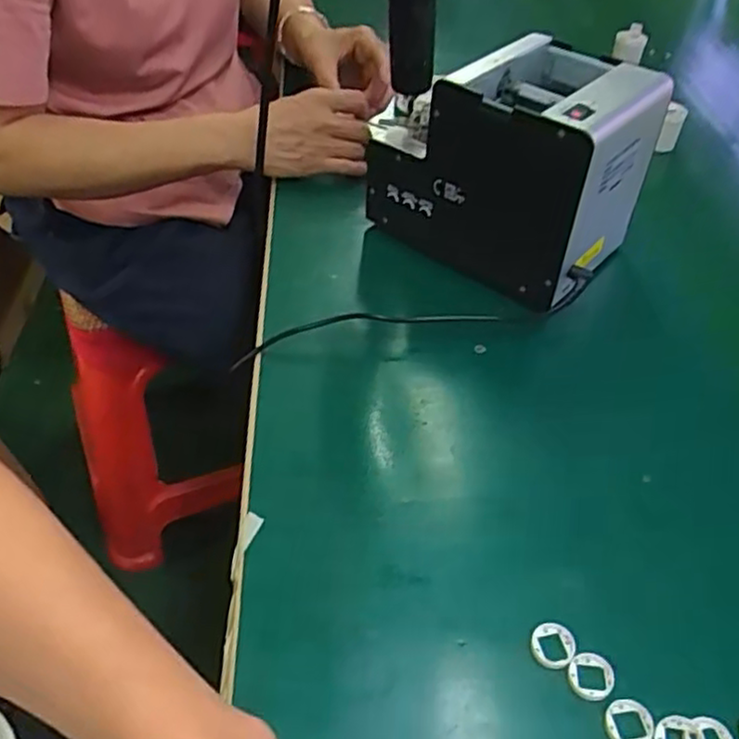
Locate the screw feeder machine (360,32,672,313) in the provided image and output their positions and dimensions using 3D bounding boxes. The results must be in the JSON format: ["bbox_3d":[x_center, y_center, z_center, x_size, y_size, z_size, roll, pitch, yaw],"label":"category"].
[{"bbox_3d":[0.118,-0.169,0.584,0.183,0.147,0.154,34,53,30],"label":"screw feeder machine"}]

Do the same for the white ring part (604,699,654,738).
[{"bbox_3d":[0.122,0.166,0.340,0.021,0.004,0.023,0,44,0],"label":"white ring part"}]

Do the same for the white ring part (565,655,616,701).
[{"bbox_3d":[0.109,0.150,0.356,0.023,0.004,0.021,0,44,0],"label":"white ring part"}]

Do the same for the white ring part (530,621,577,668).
[{"bbox_3d":[0.093,0.140,0.368,0.021,0.007,0.021,0,44,0],"label":"white ring part"}]

